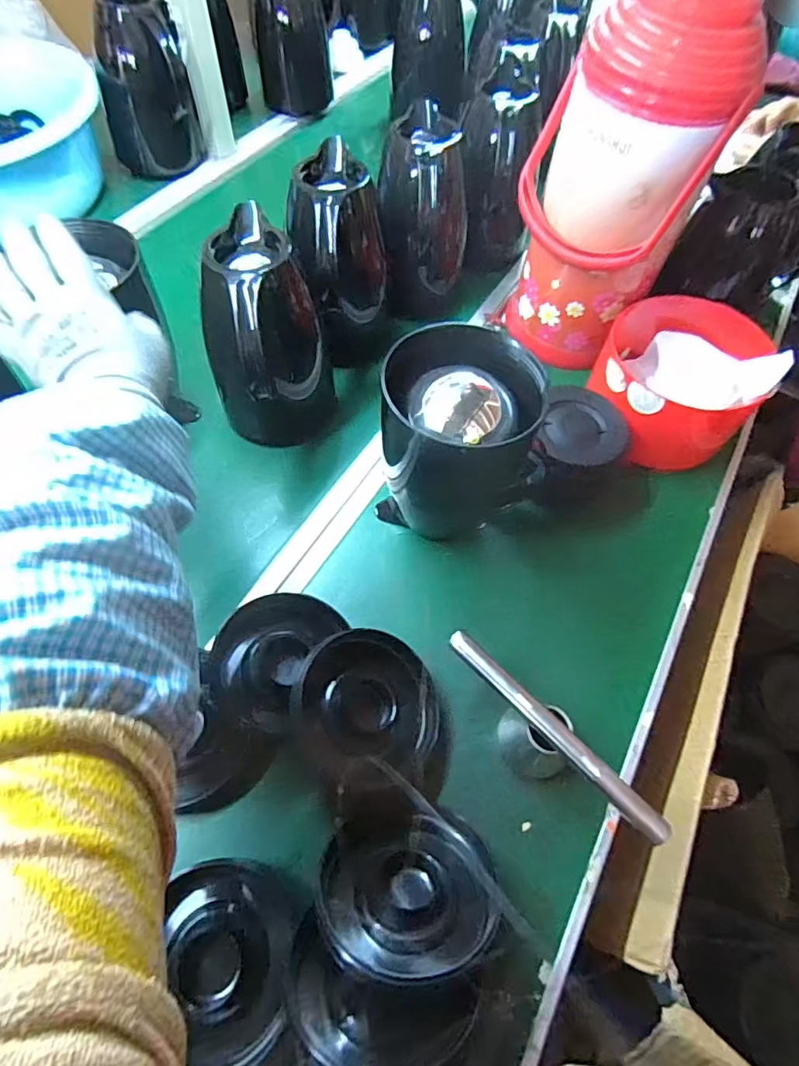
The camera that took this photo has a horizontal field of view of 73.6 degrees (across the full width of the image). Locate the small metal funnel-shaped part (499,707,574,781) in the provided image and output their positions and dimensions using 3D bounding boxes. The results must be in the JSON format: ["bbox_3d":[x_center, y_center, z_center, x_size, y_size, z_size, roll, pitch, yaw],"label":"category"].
[{"bbox_3d":[0.111,0.168,0.431,0.053,0.052,0.054,-6,60,-6],"label":"small metal funnel-shaped part"}]

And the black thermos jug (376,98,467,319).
[{"bbox_3d":[0.028,-0.372,0.658,0.107,0.189,0.161,2,60,-1],"label":"black thermos jug"}]

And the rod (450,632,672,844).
[{"bbox_3d":[0.115,0.149,0.405,0.016,0.016,0.199,-40,69,-22],"label":"rod"}]

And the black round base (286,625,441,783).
[{"bbox_3d":[-0.027,0.140,0.438,0.126,0.025,0.120,8,65,-18],"label":"black round base"}]

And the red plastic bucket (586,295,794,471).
[{"bbox_3d":[0.307,-0.166,0.597,0.175,0.098,0.174,1,60,-2],"label":"red plastic bucket"}]

